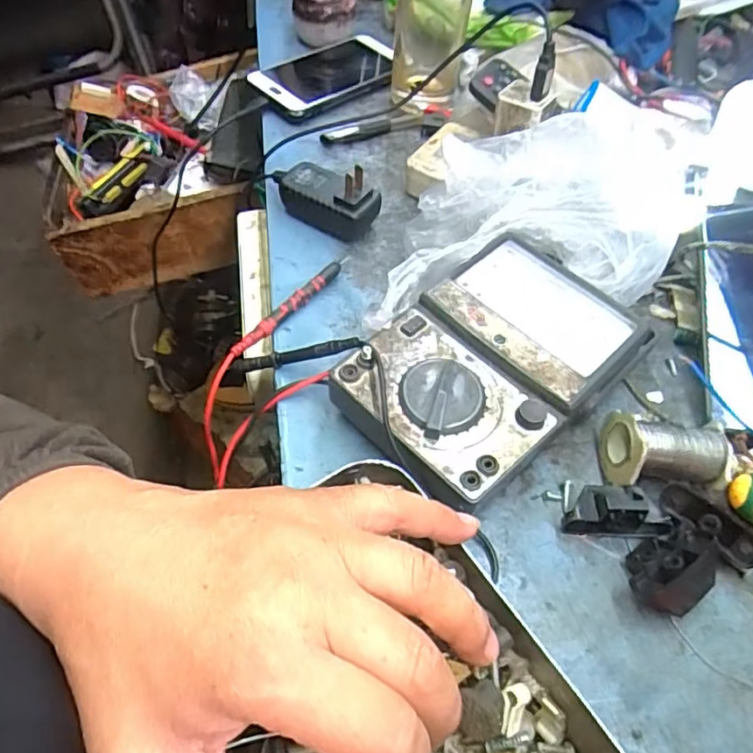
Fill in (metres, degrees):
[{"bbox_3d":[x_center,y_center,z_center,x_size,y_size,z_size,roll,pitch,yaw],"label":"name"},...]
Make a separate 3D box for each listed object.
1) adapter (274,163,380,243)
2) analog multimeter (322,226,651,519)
[{"bbox_3d":[-0.041,-0.139,0.452,0.087,0.044,0.040,29,57,15],"label":"adapter"},{"bbox_3d":[0.070,-0.006,0.365,0.176,0.049,0.116,-35,64,-26],"label":"analog multimeter"}]

